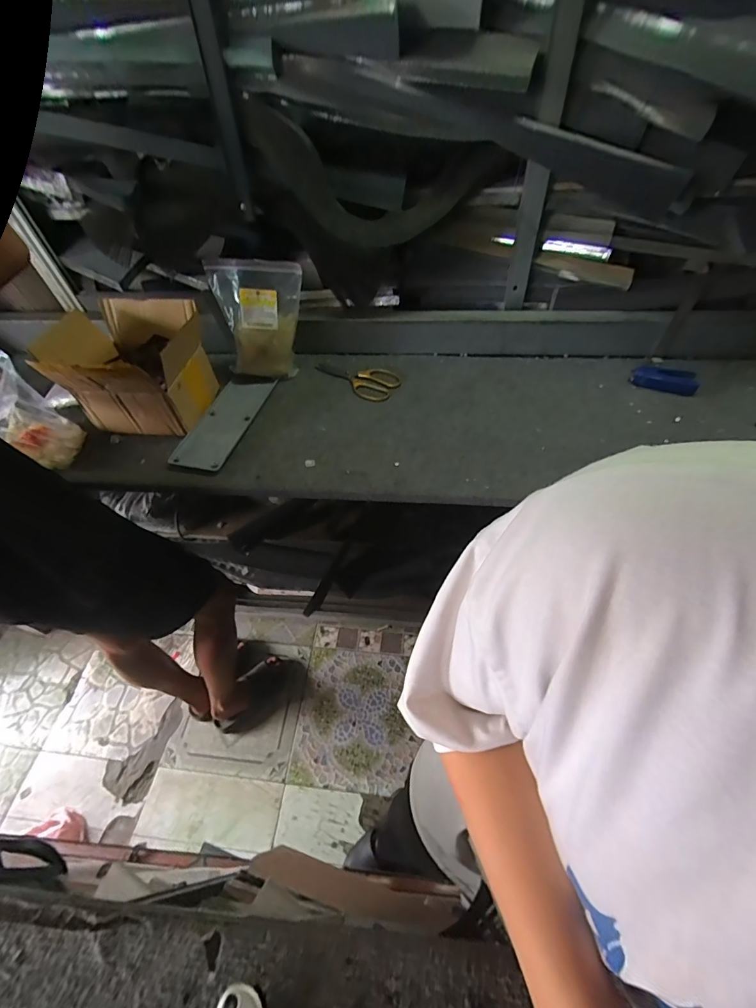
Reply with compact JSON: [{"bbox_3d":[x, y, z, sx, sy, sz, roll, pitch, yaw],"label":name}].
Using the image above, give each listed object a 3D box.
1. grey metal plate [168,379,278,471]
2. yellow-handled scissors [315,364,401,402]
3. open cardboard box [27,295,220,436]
[{"bbox_3d":[-0.299,-0.172,0.792,0.103,0.010,0.278,12,52,7],"label":"grey metal plate"},{"bbox_3d":[-0.049,-0.279,0.867,0.196,0.006,0.097,25,58,22],"label":"yellow-handled scissors"},{"bbox_3d":[-0.459,-0.254,0.765,0.235,0.171,0.226,4,52,7],"label":"open cardboard box"}]

